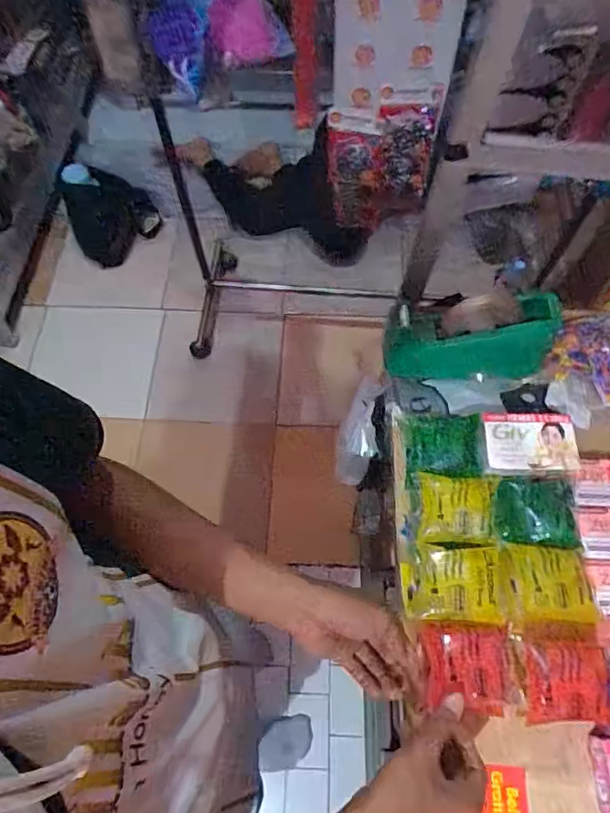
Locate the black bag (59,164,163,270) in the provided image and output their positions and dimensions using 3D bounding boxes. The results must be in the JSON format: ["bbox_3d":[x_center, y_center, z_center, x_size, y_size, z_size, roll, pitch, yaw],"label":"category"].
[{"bbox_3d":[-0.652,-0.653,1.748,0.279,0.202,0.227,-29,67,-12],"label":"black bag"}]

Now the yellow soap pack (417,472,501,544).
[{"bbox_3d":[0.165,0.111,0.568,0.078,0.020,0.071,3,64,3],"label":"yellow soap pack"}]

